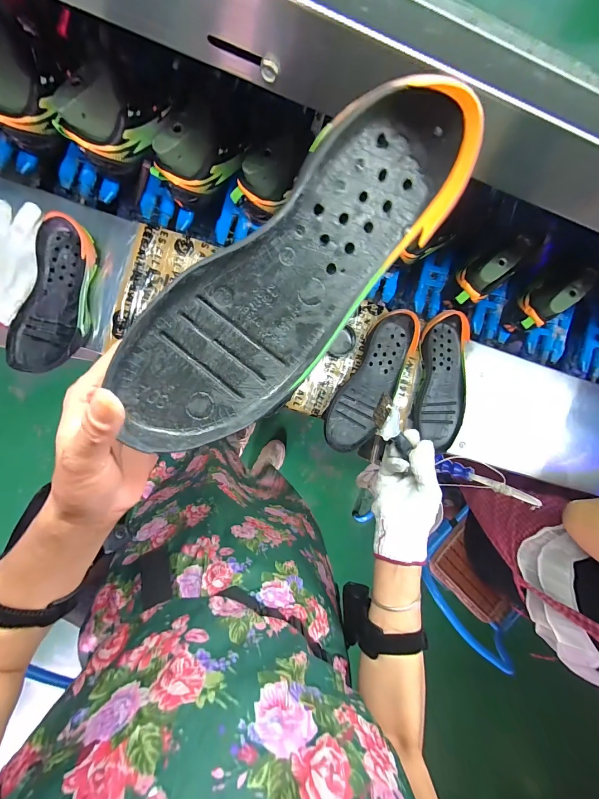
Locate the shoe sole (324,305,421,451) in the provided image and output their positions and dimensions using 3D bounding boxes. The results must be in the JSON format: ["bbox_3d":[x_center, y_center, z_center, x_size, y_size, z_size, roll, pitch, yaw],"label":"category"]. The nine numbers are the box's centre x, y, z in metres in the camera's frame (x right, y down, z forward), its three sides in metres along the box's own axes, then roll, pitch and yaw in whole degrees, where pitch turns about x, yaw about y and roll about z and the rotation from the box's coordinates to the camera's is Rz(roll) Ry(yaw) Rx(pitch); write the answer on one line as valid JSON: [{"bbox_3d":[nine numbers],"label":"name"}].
[{"bbox_3d":[0.134,-0.031,0.610,0.094,0.048,0.279,29,84,-7],"label":"shoe sole"}]

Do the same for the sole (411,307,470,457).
[{"bbox_3d":[0.280,-0.033,0.627,0.091,0.048,0.252,4,87,-9],"label":"sole"}]

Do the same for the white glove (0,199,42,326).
[{"bbox_3d":[-0.479,-0.223,0.519,0.102,0.024,0.195,0,88,-10],"label":"white glove"}]

